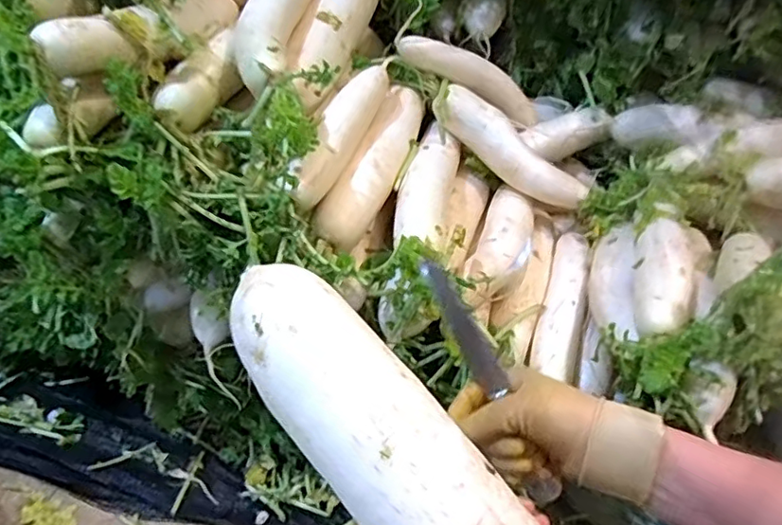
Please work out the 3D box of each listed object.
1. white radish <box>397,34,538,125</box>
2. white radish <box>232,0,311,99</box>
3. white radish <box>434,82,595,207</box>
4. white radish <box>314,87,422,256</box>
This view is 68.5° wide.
[{"bbox_3d":[0.126,-0.270,0.844,0.260,0.051,0.043,19,36,-25],"label":"white radish"},{"bbox_3d":[-0.140,-0.299,0.693,0.064,0.065,0.271,5,42,1],"label":"white radish"},{"bbox_3d":[0.168,-0.158,0.823,0.241,0.061,0.049,39,47,0],"label":"white radish"},{"bbox_3d":[-0.017,-0.132,0.754,0.063,0.079,0.281,16,43,12],"label":"white radish"}]

